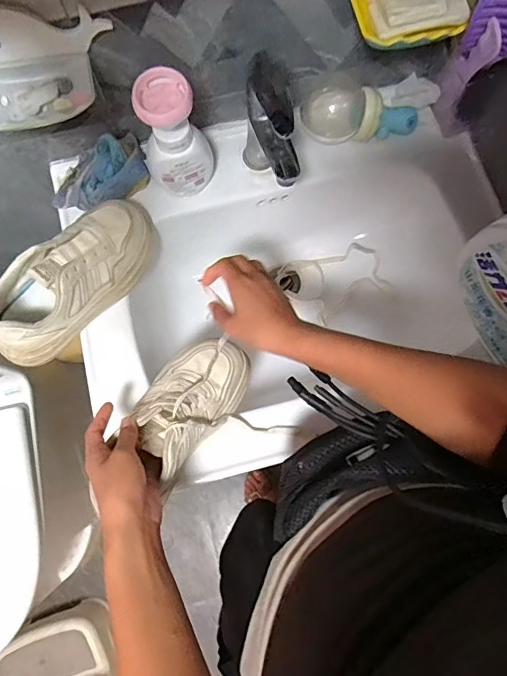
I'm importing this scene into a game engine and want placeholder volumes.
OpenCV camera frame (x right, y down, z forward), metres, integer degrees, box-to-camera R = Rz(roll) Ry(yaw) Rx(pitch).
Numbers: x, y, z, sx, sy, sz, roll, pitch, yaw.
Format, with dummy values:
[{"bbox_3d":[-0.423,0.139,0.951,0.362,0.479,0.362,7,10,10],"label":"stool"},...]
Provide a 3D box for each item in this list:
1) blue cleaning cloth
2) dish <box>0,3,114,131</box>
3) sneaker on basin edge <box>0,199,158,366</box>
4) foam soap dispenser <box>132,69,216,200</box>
[{"bbox_3d":[-0.208,-0.220,0.608,0.138,0.057,0.079,-34,78,-8],"label":"blue cleaning cloth"},{"bbox_3d":[-0.220,-0.274,0.463,0.159,0.074,0.081,-15,76,-3],"label":"dish"},{"bbox_3d":[-0.217,-0.077,0.560,0.086,0.093,0.247,35,78,9],"label":"sneaker on basin edge"},{"bbox_3d":[-0.097,-0.247,0.566,0.083,0.153,0.058,-22,76,-5],"label":"foam soap dispenser"}]

